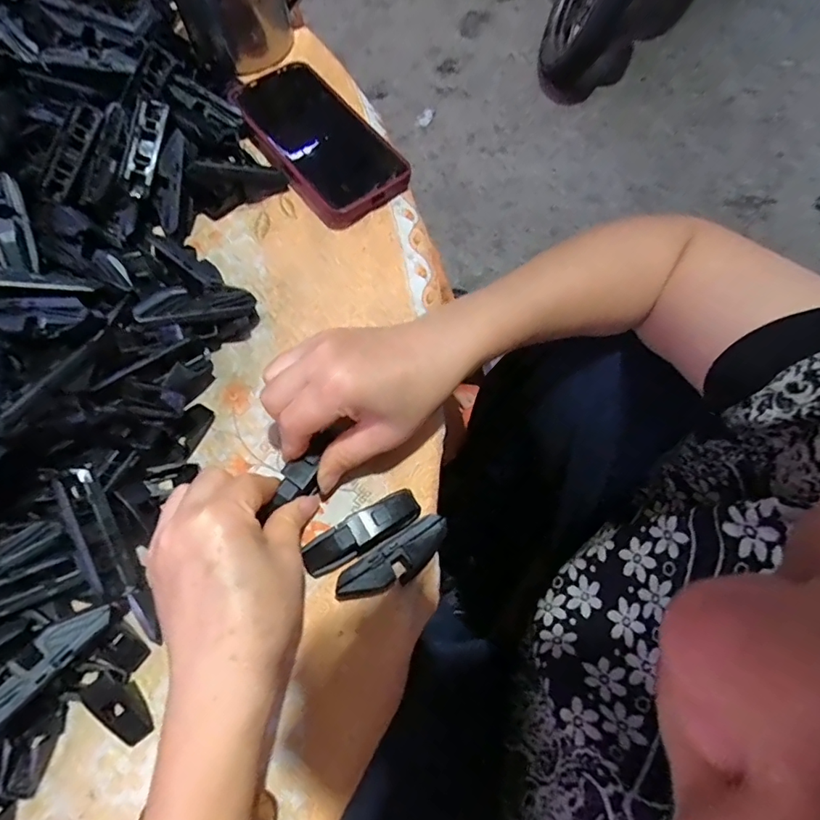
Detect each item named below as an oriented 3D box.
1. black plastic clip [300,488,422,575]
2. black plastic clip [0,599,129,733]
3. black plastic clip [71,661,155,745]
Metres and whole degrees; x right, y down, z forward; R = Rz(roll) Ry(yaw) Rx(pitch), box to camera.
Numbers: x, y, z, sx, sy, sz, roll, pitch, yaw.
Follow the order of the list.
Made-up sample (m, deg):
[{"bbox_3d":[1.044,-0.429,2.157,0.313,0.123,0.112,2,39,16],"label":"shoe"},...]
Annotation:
[{"bbox_3d":[-0.028,0.072,0.288,0.073,0.016,0.021,-27,75,-9],"label":"black plastic clip"},{"bbox_3d":[-0.188,0.130,0.245,0.024,0.007,0.088,37,56,10],"label":"black plastic clip"},{"bbox_3d":[-0.158,0.157,0.263,0.047,0.009,0.019,45,77,-1],"label":"black plastic clip"}]

